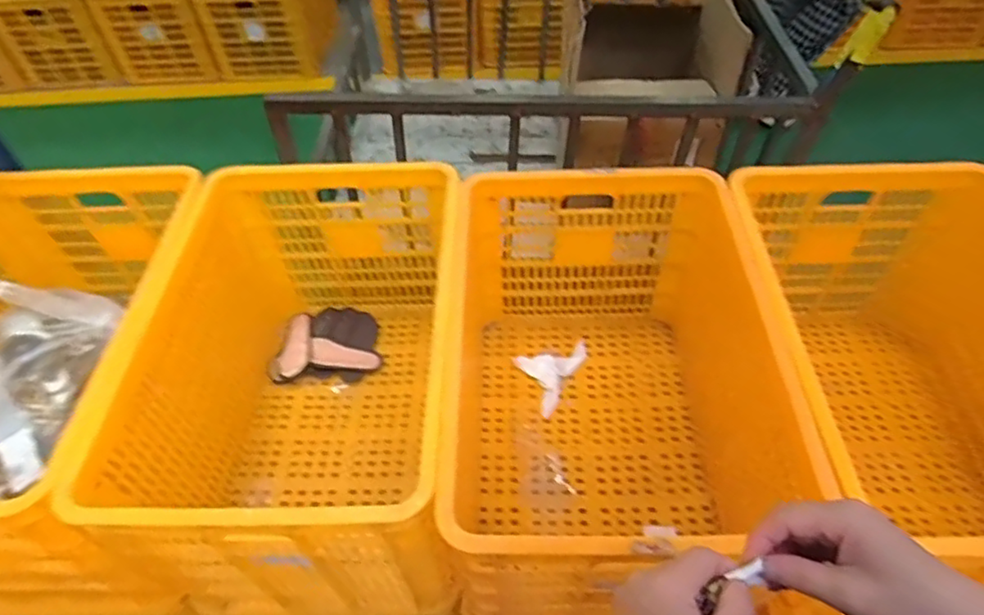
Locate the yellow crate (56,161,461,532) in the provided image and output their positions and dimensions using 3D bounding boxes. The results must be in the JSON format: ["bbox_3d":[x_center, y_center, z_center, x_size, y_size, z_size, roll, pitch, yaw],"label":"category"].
[{"bbox_3d":[-0.267,0.102,0.979,0.422,0.373,0.614,0,50,2],"label":"yellow crate"}]

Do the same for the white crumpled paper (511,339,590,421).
[{"bbox_3d":[0.134,0.127,1.173,0.138,0.012,0.127,-15,52,-11],"label":"white crumpled paper"}]

